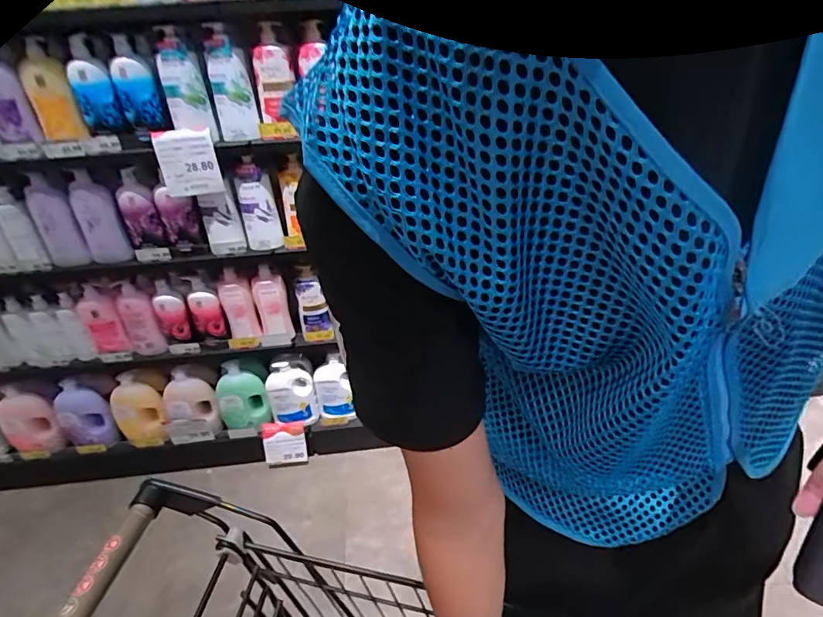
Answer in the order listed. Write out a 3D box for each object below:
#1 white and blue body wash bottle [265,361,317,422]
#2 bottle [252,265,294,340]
[{"bbox_3d":[-0.423,0.293,1.601,0.149,0.221,0.089,-6,31,-4],"label":"white and blue body wash bottle"},{"bbox_3d":[-0.441,-0.020,1.441,0.090,0.234,0.057,-10,31,-10],"label":"bottle"}]

